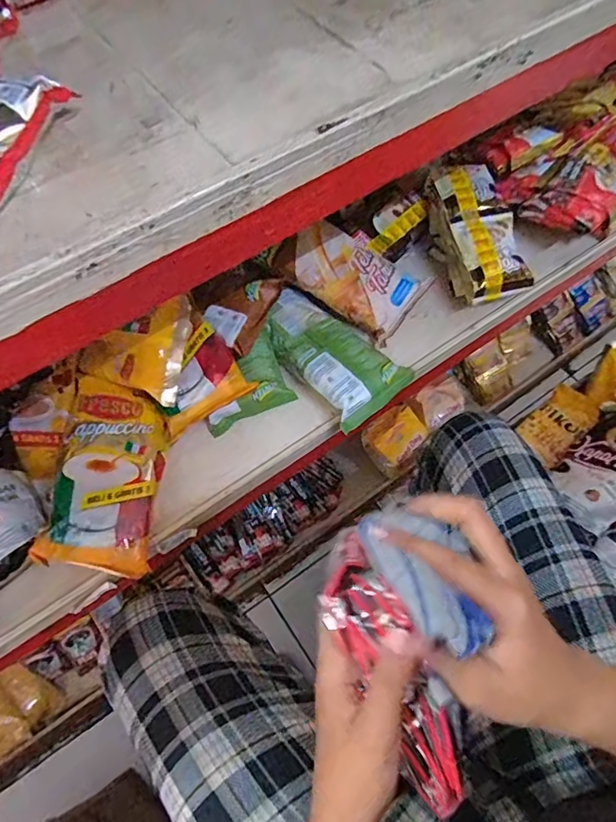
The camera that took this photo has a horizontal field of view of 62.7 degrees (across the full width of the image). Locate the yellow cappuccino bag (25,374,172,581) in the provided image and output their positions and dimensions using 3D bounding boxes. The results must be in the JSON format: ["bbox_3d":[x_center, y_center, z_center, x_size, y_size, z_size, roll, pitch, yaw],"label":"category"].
[{"bbox_3d":[-0.234,0.073,0.599,0.114,0.050,0.216,13,66,-19],"label":"yellow cappuccino bag"}]

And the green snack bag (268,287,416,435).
[{"bbox_3d":[0.030,-0.082,0.677,0.119,0.038,0.211,-36,65,-15],"label":"green snack bag"}]

